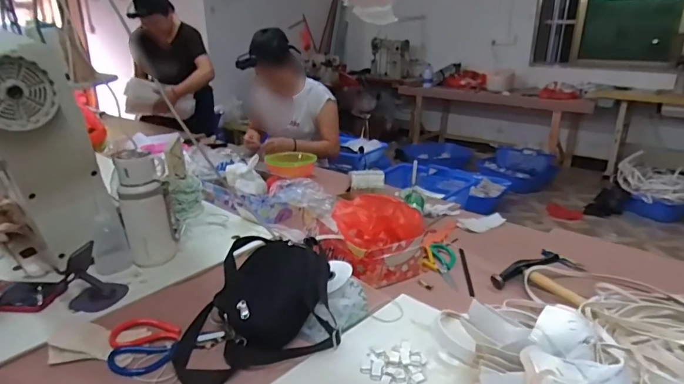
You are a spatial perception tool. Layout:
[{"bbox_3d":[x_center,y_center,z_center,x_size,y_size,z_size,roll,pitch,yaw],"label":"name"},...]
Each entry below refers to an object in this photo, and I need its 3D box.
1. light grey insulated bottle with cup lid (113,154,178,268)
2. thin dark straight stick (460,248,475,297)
[{"bbox_3d":[-0.383,0.033,0.849,0.082,0.212,0.068,-1,20,-3],"label":"light grey insulated bottle with cup lid"},{"bbox_3d":[0.296,0.188,1.026,0.011,0.011,0.210,2,20,7],"label":"thin dark straight stick"}]

